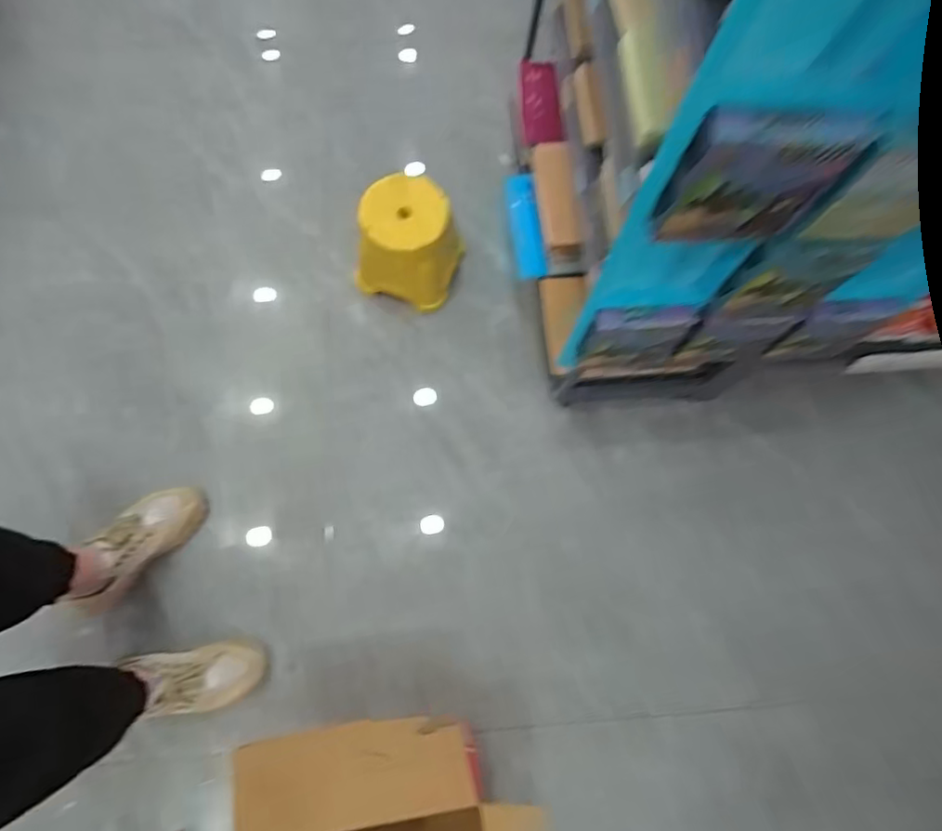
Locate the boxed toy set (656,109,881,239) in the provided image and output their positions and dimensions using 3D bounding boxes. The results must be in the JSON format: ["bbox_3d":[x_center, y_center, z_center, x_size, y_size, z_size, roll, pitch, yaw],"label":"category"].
[{"bbox_3d":[0.202,-0.167,0.414,0.115,0.110,0.024,-1,75,-2],"label":"boxed toy set"}]

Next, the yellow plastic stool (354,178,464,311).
[{"bbox_3d":[-0.118,-0.320,1.103,0.174,0.193,0.163,13,75,2],"label":"yellow plastic stool"}]

